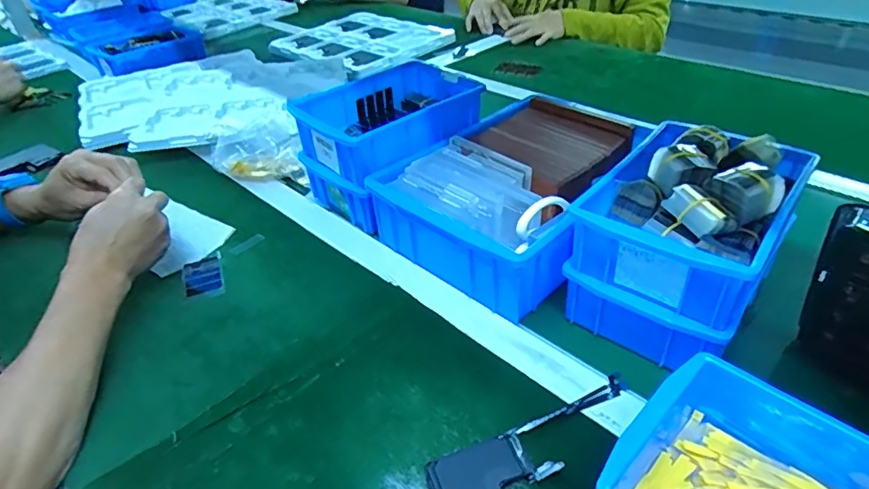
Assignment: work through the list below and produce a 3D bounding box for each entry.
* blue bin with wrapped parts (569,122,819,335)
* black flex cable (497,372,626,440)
[{"bbox_3d":[0.213,-0.031,0.428,0.133,0.072,0.187,25,46,33],"label":"blue bin with wrapped parts"},{"bbox_3d":[0.101,0.121,0.386,0.116,0.015,0.015,-19,42,-23],"label":"black flex cable"}]

